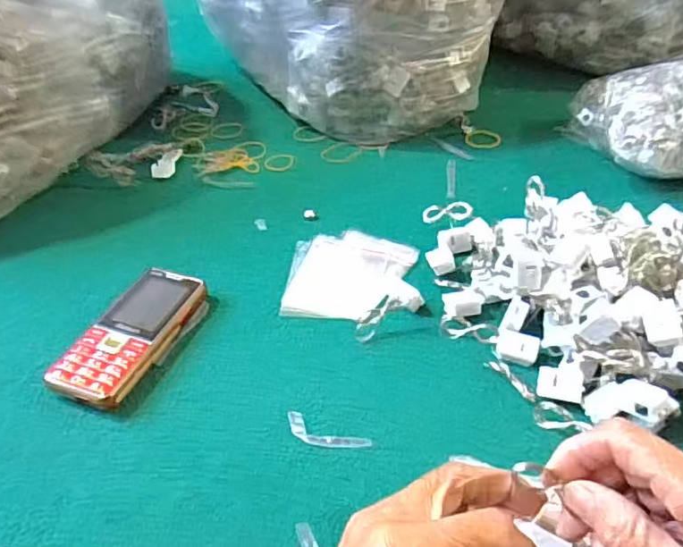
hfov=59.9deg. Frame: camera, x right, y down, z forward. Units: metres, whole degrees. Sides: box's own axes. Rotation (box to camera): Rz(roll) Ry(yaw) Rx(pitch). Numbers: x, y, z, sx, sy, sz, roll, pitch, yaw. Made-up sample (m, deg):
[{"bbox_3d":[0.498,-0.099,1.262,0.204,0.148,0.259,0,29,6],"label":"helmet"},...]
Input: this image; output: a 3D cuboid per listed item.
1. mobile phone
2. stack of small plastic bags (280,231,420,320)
[{"bbox_3d":[-0.154,0.043,0.437,0.057,0.012,0.124,16,43,15],"label":"mobile phone"},{"bbox_3d":[0.004,-0.002,0.489,0.098,0.010,0.108,8,43,14],"label":"stack of small plastic bags"}]

